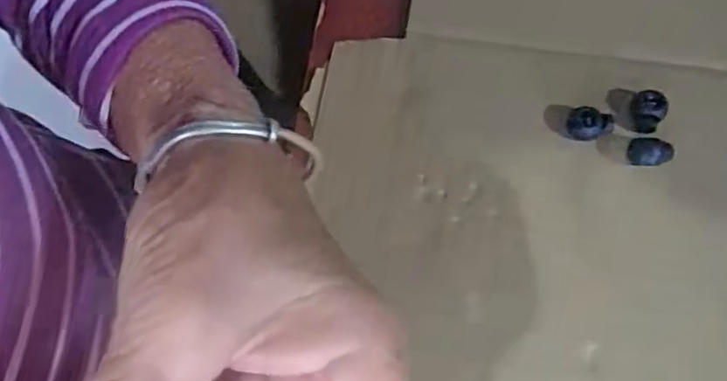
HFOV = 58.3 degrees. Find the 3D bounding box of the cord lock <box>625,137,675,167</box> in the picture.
[{"bbox_3d":[0.126,-0.016,0.287,0.019,0.008,0.011,11,68,6],"label":"cord lock"}]

